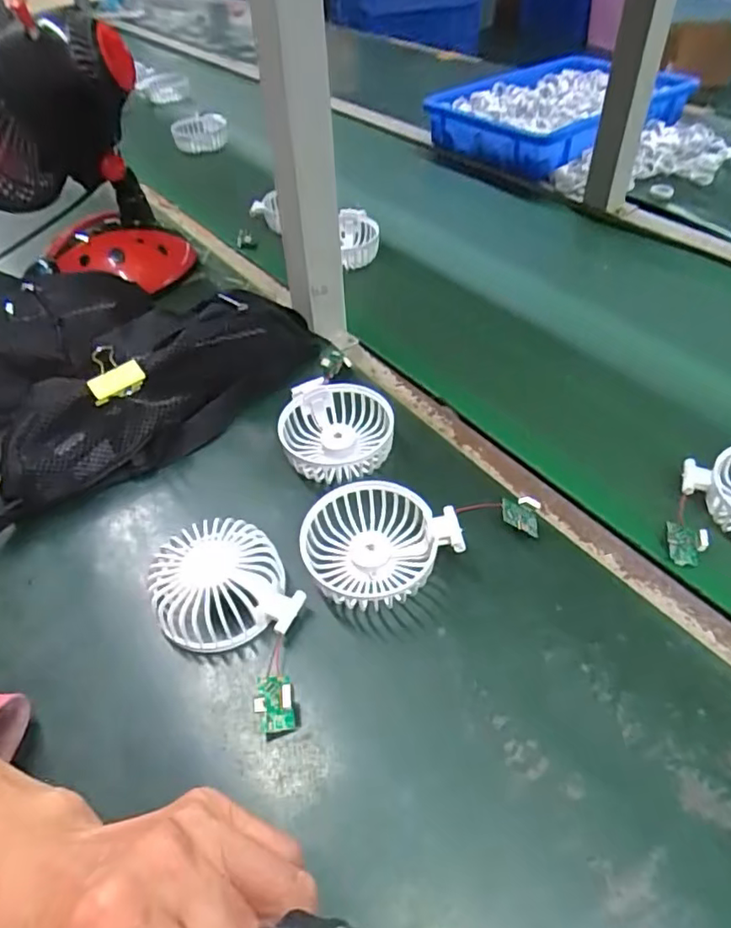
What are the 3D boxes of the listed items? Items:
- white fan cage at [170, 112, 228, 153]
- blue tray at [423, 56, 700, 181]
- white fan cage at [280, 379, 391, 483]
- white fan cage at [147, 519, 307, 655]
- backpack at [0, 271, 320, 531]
[{"bbox_3d":[-0.281,-0.566,1.031,0.091,0.046,0.063,-8,47,-3],"label":"white fan cage"},{"bbox_3d":[0.284,-0.535,0.914,0.333,0.052,0.253,-30,52,-21],"label":"blue tray"},{"bbox_3d":[-0.022,-0.025,0.492,0.086,0.040,0.086,-2,47,3],"label":"white fan cage"},{"bbox_3d":[-0.092,0.076,0.400,0.094,0.038,0.083,-9,47,-4],"label":"white fan cage"},{"bbox_3d":[-0.273,-0.091,0.545,0.395,0.080,0.284,-30,52,-22],"label":"backpack"}]

